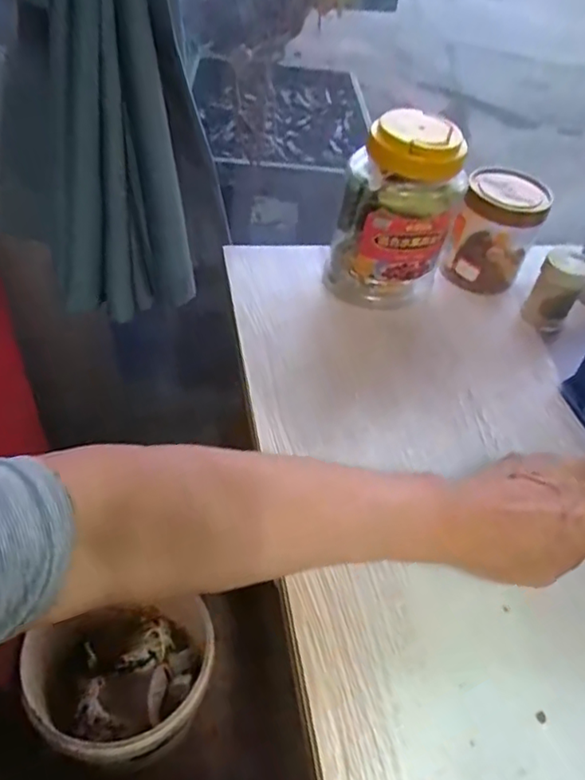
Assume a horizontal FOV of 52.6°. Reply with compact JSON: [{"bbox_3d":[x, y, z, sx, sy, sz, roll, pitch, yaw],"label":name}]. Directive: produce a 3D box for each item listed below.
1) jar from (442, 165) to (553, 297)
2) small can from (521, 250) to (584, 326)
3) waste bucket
[{"bbox_3d":[0.214,-0.166,0.623,0.084,0.111,0.087,4,47,-5],"label":"jar"},{"bbox_3d":[0.268,-0.100,0.600,0.042,0.075,0.046,4,47,-5],"label":"small can"},{"bbox_3d":[-0.260,0.435,0.922,0.248,0.205,0.271,4,47,-5],"label":"waste bucket"}]

